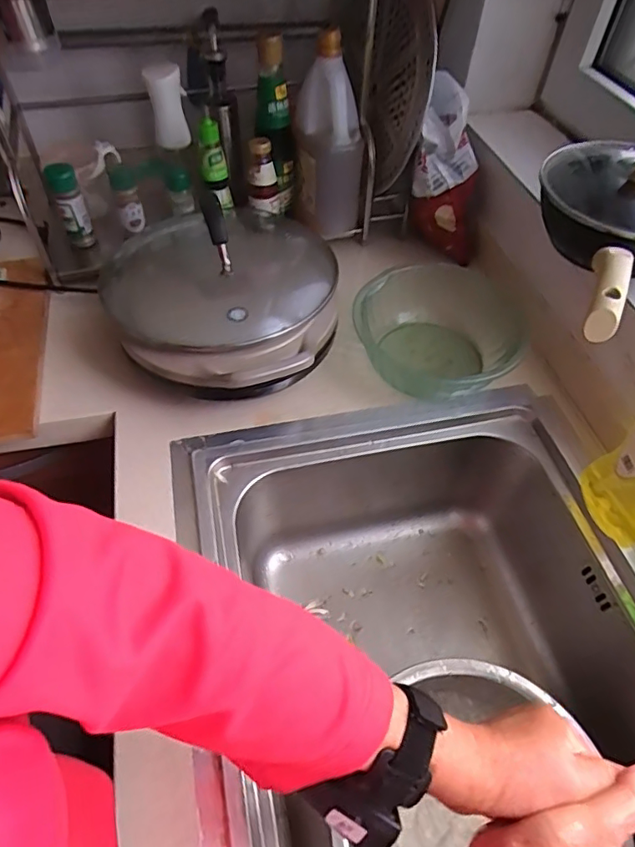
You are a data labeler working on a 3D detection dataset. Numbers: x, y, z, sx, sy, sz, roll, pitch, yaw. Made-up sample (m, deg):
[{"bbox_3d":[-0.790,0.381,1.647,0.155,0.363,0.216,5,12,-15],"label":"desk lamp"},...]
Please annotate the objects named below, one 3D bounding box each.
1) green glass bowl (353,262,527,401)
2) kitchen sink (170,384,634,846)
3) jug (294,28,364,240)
[{"bbox_3d":[0.165,-0.131,0.708,0.196,0.076,0.200,1,53,-1],"label":"green glass bowl"},{"bbox_3d":[0.138,0.324,0.536,0.472,0.220,0.714,-9,54,-9],"label":"kitchen sink"},{"bbox_3d":[0.016,-0.419,0.781,0.097,0.242,0.085,-3,53,-4],"label":"jug"}]

